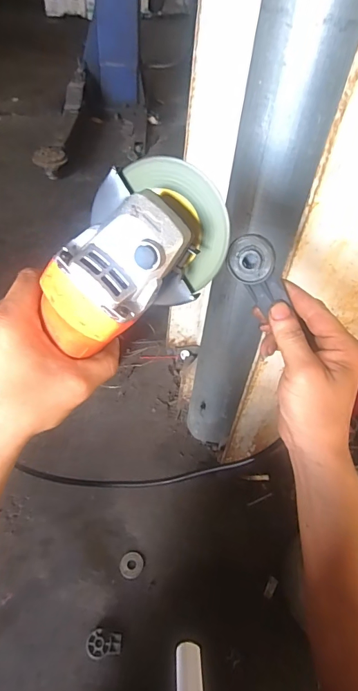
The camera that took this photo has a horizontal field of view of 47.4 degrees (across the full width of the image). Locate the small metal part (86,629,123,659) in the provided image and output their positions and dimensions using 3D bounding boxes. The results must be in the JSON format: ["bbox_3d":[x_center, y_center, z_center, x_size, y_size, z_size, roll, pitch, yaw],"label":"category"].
[{"bbox_3d":[-0.124,0.492,0.669,0.054,0.012,0.037,8,49,2],"label":"small metal part"}]

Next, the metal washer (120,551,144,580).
[{"bbox_3d":[-0.088,0.408,0.758,0.043,0.004,0.045,8,49,2],"label":"metal washer"}]

